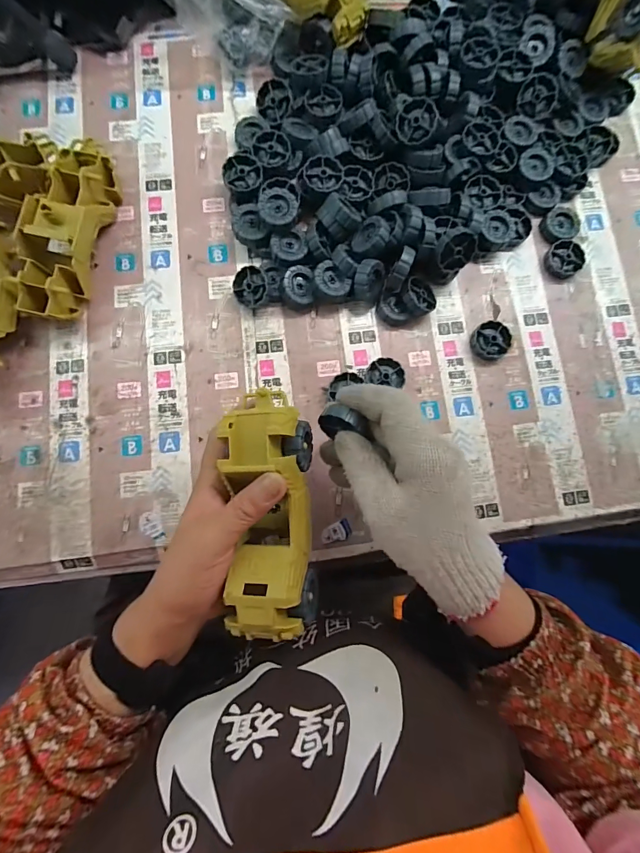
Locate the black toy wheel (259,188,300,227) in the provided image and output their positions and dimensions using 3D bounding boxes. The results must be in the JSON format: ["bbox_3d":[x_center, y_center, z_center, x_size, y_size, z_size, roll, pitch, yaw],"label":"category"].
[{"bbox_3d":[-0.039,-0.208,0.365,0.036,0.016,0.038,0,83,-3],"label":"black toy wheel"}]

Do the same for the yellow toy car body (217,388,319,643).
[{"bbox_3d":[-0.035,0.060,0.272,0.061,0.049,0.170,-3,86,-2],"label":"yellow toy car body"}]

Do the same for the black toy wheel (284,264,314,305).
[{"bbox_3d":[-0.020,-0.140,0.374,0.028,0.012,0.035,-3,81,-2],"label":"black toy wheel"}]

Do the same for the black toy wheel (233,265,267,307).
[{"bbox_3d":[-0.066,-0.135,0.370,0.038,0.011,0.038,-6,97,22],"label":"black toy wheel"}]

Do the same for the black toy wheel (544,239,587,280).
[{"bbox_3d":[0.263,-0.179,0.407,0.040,0.013,0.038,0,81,-1],"label":"black toy wheel"}]

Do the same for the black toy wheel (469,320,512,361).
[{"bbox_3d":[0.175,-0.088,0.390,0.037,0.012,0.038,0,81,-1],"label":"black toy wheel"}]

